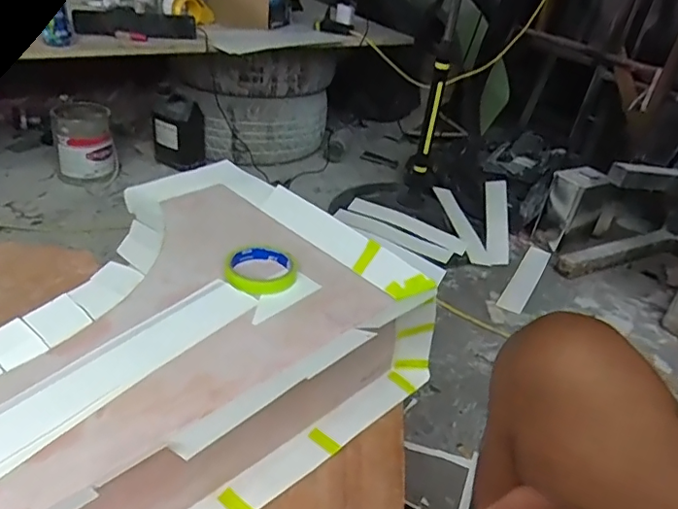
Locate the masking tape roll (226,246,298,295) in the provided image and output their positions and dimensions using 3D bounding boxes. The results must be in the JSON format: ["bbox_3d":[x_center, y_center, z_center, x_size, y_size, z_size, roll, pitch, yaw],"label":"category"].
[{"bbox_3d":[-0.096,0.015,0.688,0.085,0.018,0.093,5,32,-3],"label":"masking tape roll"}]

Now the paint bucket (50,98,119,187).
[{"bbox_3d":[-0.778,-0.349,1.650,0.165,0.210,0.180,-9,36,-24],"label":"paint bucket"}]

